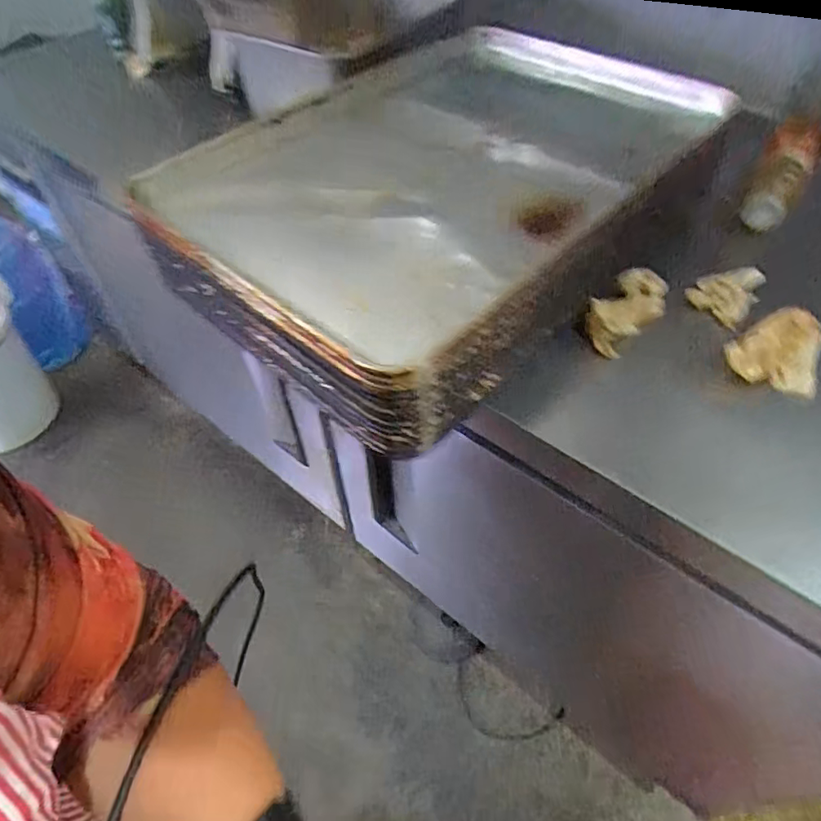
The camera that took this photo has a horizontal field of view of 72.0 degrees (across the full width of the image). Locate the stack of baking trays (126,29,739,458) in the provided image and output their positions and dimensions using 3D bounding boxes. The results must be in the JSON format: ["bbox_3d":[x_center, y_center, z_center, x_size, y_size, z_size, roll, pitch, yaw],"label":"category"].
[{"bbox_3d":[0.032,-0.271,0.667,0.458,0.129,0.602,35,60,24],"label":"stack of baking trays"}]

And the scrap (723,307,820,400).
[{"bbox_3d":[0.371,-0.061,0.565,0.083,0.045,0.106,31,59,22],"label":"scrap"}]

